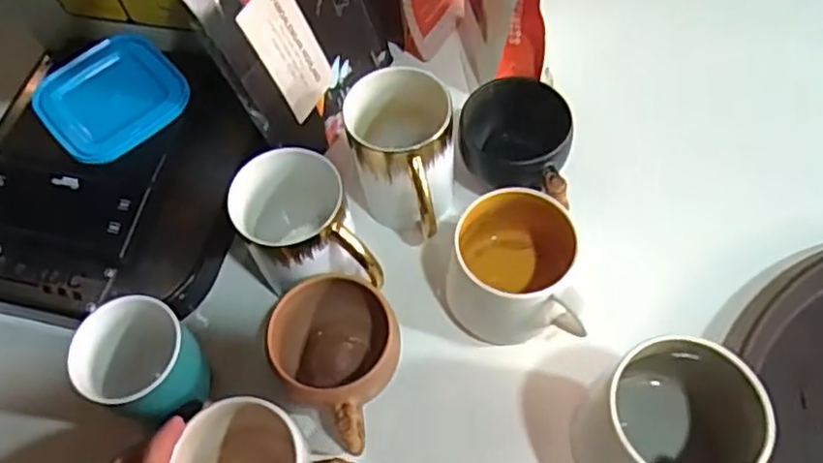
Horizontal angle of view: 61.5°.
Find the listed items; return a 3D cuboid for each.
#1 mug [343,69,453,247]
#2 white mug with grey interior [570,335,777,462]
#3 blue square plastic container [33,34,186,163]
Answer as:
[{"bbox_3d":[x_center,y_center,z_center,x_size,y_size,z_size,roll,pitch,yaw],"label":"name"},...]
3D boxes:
[{"bbox_3d":[-0.007,-0.046,0.499,0.075,0.098,0.117,-4,62,-1],"label":"mug"},{"bbox_3d":[0.136,0.106,0.363,0.081,0.074,0.080,-1,62,1],"label":"white mug with grey interior"},{"bbox_3d":[-0.226,-0.102,0.523,0.098,0.011,0.093,-37,67,-16],"label":"blue square plastic container"}]

